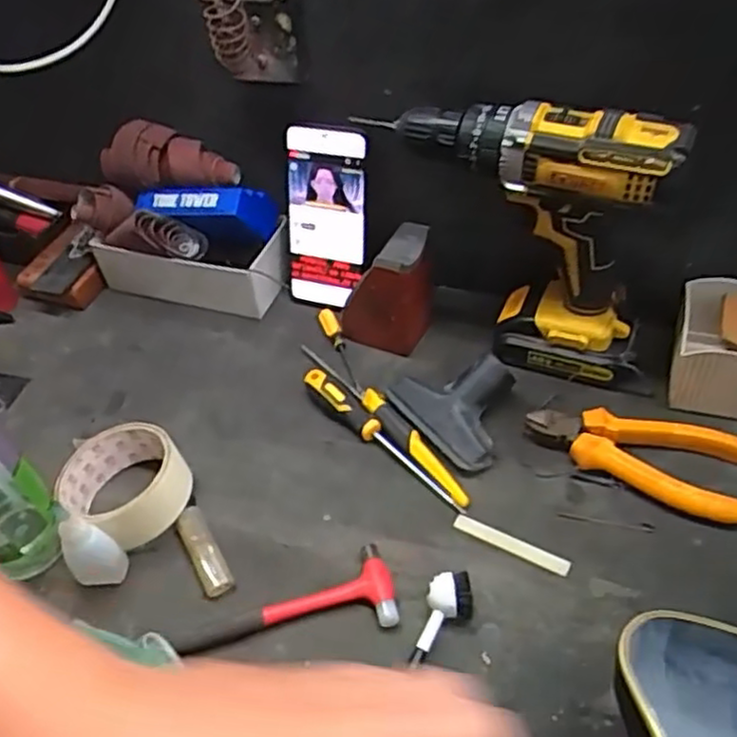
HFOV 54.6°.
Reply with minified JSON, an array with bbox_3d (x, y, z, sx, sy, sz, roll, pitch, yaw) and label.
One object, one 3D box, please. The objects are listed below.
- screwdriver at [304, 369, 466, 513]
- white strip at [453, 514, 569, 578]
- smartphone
[{"bbox_3d":[0.008,0.051,0.540,0.017,0.020,0.165,-35,52,-24],"label":"screwdriver"},{"bbox_3d":[0.095,0.118,0.479,0.080,0.004,0.011,21,52,25],"label":"white strip"},{"bbox_3d":[-0.038,-0.129,0.625,0.074,0.161,0.011,12,31,18],"label":"smartphone"}]

